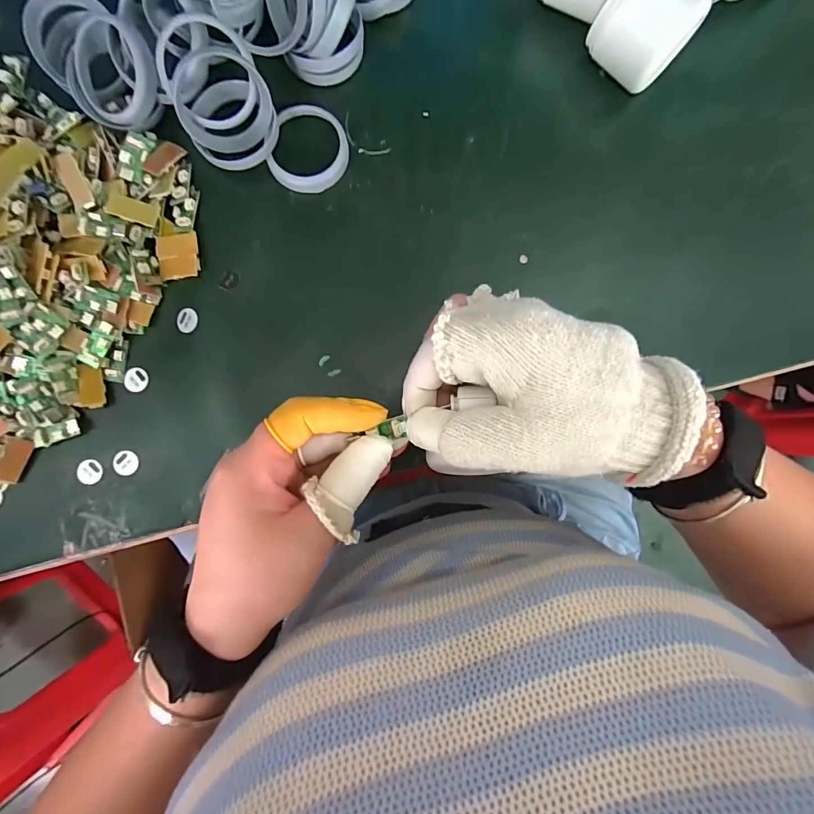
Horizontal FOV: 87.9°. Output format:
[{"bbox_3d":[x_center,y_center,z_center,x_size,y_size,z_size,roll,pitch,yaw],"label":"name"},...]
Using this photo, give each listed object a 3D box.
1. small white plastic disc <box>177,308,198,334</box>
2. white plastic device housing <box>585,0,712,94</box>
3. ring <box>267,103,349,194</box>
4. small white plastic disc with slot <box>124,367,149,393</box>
[{"bbox_3d":[-0.152,-0.060,0.292,0.013,0.004,0.017,20,88,0],"label":"small white plastic disc"},{"bbox_3d":[0.156,-0.253,0.287,0.059,0.062,0.053,40,88,0],"label":"white plastic device housing"},{"bbox_3d":[-0.069,-0.186,0.303,0.052,0.008,0.062,13,88,-1],"label":"ring"},{"bbox_3d":[-0.189,-0.019,0.294,0.015,0.004,0.018,-5,88,-1],"label":"small white plastic disc with slot"}]

